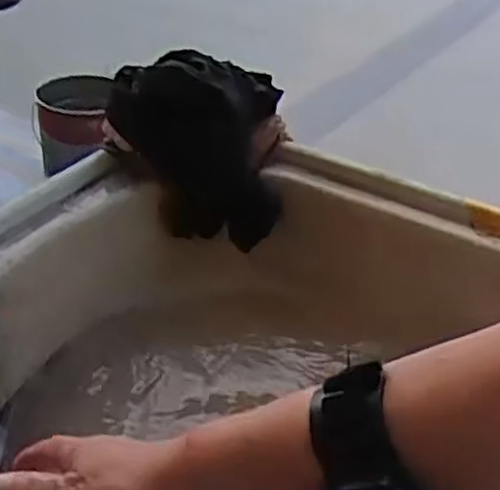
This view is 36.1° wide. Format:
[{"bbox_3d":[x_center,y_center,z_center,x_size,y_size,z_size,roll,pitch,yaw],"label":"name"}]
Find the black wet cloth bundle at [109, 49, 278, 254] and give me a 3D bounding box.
[{"bbox_3d":[-0.055,-0.104,0.810,0.170,0.172,0.105,-1,35,-7],"label":"black wet cloth bundle"}]

